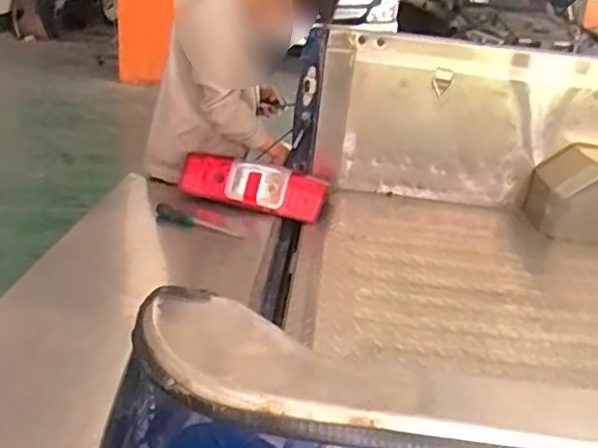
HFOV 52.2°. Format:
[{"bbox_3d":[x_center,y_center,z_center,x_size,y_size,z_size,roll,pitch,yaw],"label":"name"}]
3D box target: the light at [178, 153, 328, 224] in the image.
[{"bbox_3d":[-0.143,-0.110,1.742,0.430,0.110,0.116,10,26,9],"label":"light"}]

